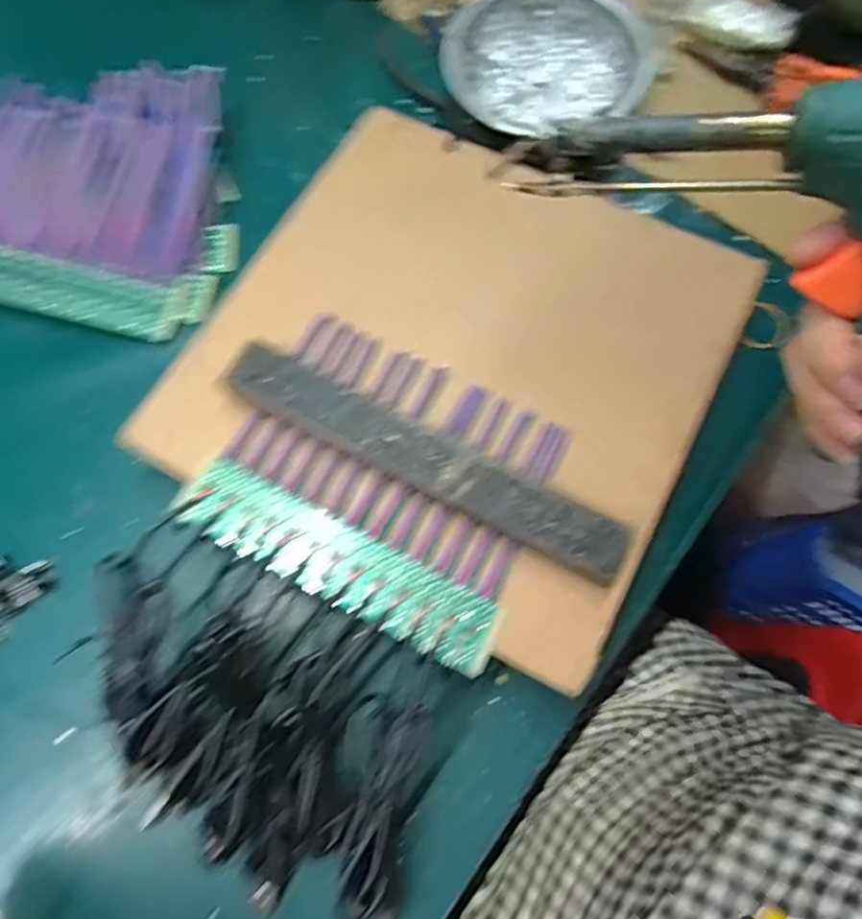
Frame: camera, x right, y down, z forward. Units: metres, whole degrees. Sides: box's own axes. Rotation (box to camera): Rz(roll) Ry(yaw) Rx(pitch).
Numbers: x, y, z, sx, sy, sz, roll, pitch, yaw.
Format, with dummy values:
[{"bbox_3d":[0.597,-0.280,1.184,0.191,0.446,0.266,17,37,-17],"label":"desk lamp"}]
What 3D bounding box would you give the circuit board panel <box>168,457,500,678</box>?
[{"bbox_3d":[-0.045,0.047,0.284,0.158,0.004,0.036,27,72,8],"label":"circuit board panel"}]

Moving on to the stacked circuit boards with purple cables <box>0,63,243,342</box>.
[{"bbox_3d":[-0.217,-0.170,0.376,0.185,0.030,0.181,7,70,1],"label":"stacked circuit boards with purple cables"}]

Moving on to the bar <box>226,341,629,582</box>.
[{"bbox_3d":[-0.004,-0.001,0.293,0.204,0.018,0.029,28,72,8],"label":"bar"}]

